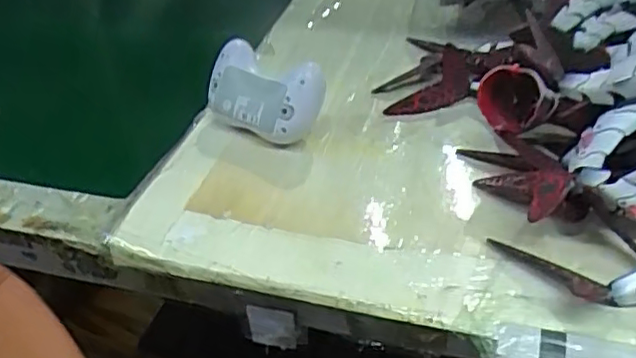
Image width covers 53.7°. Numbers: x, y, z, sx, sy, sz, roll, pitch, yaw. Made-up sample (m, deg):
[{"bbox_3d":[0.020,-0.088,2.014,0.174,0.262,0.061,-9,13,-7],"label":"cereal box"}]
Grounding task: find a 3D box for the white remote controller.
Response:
[{"bbox_3d":[-0.049,-0.074,0.561,0.108,0.063,0.065,20,48,27],"label":"white remote controller"}]

